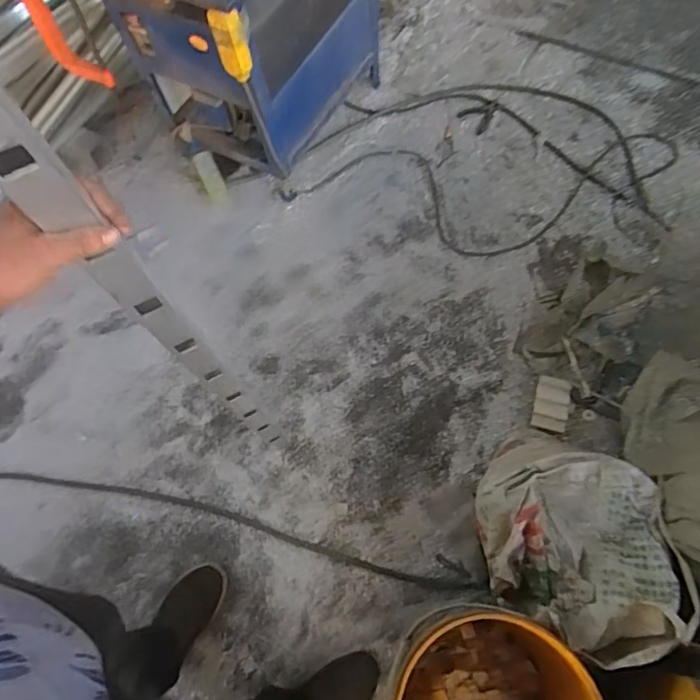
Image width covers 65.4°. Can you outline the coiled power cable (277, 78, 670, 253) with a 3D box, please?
[{"bbox_3d":[0.394,-0.557,1.565,0.979,0.034,0.648,19,70,12],"label":"coiled power cable"}]

